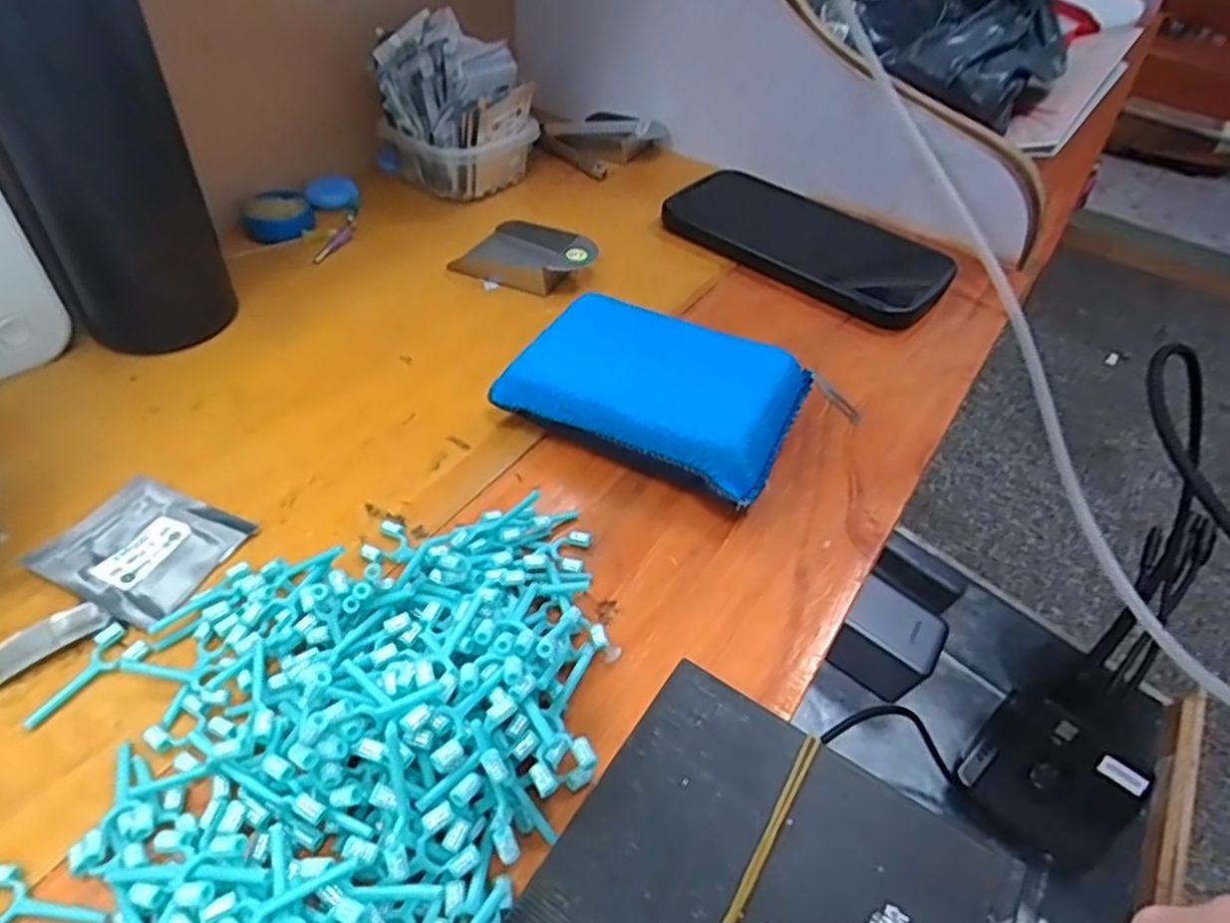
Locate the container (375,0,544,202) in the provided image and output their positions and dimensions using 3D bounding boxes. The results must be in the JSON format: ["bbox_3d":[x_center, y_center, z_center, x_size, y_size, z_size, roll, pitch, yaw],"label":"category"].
[{"bbox_3d":[-0.096,-0.211,0.445,0.077,0.085,0.066,21,47,15],"label":"container"}]

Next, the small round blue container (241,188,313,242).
[{"bbox_3d":[-0.189,-0.138,0.413,0.036,0.016,0.035,3,45,-3],"label":"small round blue container"}]

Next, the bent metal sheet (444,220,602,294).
[{"bbox_3d":[-0.047,-0.116,0.403,0.077,0.021,0.053,19,46,13],"label":"bent metal sheet"}]

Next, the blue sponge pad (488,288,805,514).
[{"bbox_3d":[0.017,-0.029,0.309,0.110,0.035,0.074,22,47,16],"label":"blue sponge pad"}]

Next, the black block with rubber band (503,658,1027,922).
[{"bbox_3d":[0.041,0.114,0.190,0.106,0.004,0.094,27,49,21],"label":"black block with rubber band"}]

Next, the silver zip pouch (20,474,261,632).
[{"bbox_3d":[-0.164,0.029,0.258,0.060,0.004,0.048,20,47,15],"label":"silver zip pouch"}]

